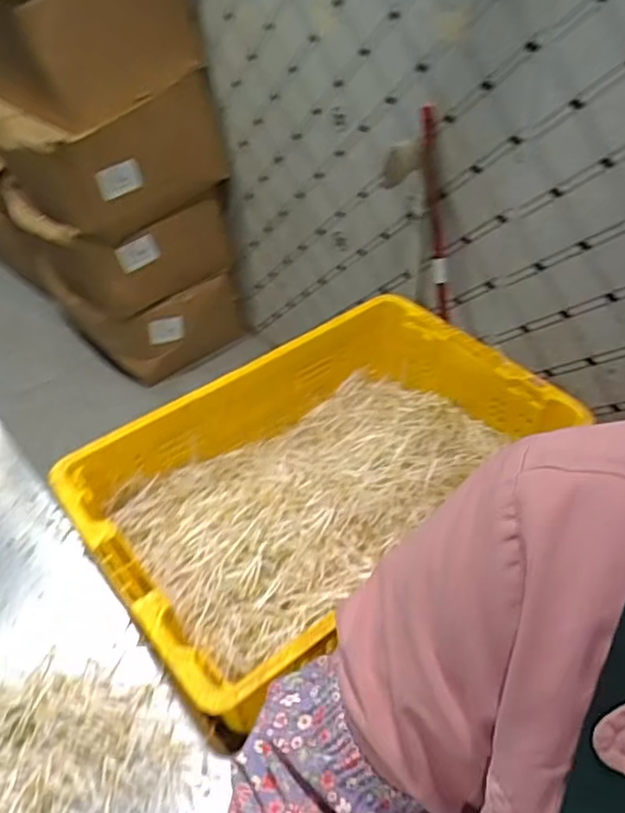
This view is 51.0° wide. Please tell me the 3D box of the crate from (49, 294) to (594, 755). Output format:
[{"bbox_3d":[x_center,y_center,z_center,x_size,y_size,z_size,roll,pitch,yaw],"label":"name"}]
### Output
[{"bbox_3d":[0.010,0.090,0.879,0.592,0.163,0.375,-32,51,-27],"label":"crate"}]

